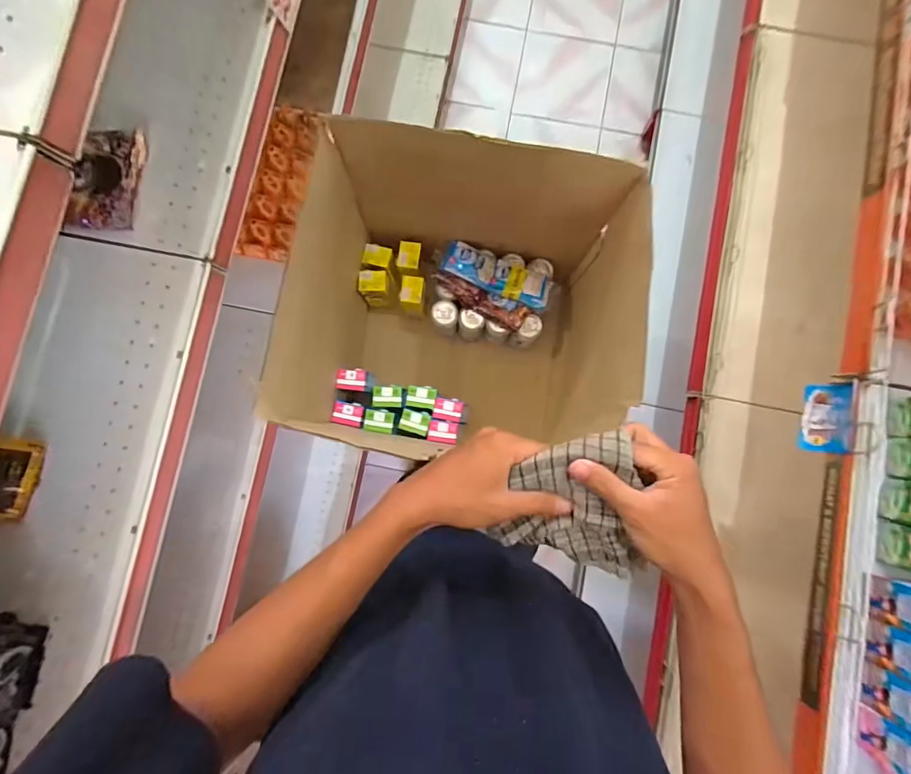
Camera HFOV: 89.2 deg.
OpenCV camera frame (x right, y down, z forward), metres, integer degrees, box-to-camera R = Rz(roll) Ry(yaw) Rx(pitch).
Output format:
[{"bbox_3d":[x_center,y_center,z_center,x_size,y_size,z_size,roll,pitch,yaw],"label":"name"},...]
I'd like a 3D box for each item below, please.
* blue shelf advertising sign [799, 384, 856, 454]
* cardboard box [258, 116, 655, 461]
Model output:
[{"bbox_3d":[0.537,0.045,0.670,0.009,0.079,0.101,15,80,-12],"label":"blue shelf advertising sign"},{"bbox_3d":[0.015,-0.089,0.765,0.434,0.454,0.356,9,84,1],"label":"cardboard box"}]

